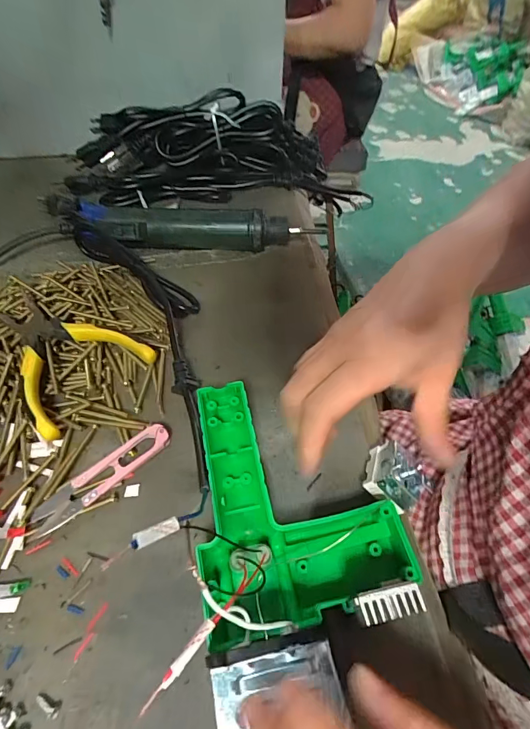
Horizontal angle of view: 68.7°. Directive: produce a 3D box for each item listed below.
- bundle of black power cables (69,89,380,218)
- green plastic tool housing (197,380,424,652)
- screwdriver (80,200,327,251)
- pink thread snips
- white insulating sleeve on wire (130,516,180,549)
[{"bbox_3d":[-0.069,-0.263,0.502,0.349,0.109,0.119,-7,53,-6],"label":"bundle of black power cables"},{"bbox_3d":[0.015,0.078,0.248,0.117,0.031,0.146,-9,53,-8],"label":"green plastic tool housing"},{"bbox_3d":[-0.069,-0.144,0.419,0.248,0.042,0.037,1,53,-1],"label":"screwdriver"},{"bbox_3d":[-0.110,0.074,0.263,0.099,0.012,0.022,-35,61,-24],"label":"pink thread snips"},{"bbox_3d":[-0.049,0.075,0.174,0.007,0.004,0.026,42,25,26],"label":"white insulating sleeve on wire"}]

